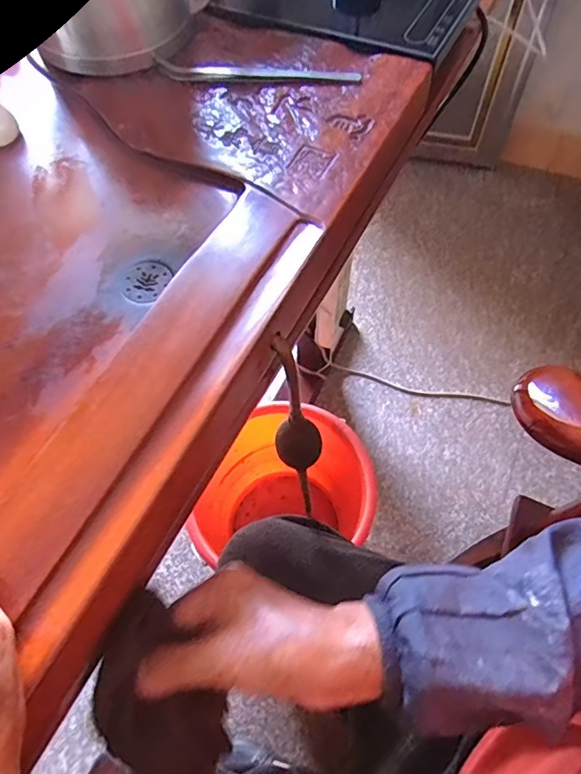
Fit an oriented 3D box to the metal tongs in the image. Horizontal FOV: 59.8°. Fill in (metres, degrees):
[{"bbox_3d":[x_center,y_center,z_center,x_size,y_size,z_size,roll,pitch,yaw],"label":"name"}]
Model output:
[{"bbox_3d":[-0.029,-0.269,0.432,0.179,0.008,0.019,6,62,6],"label":"metal tongs"}]

